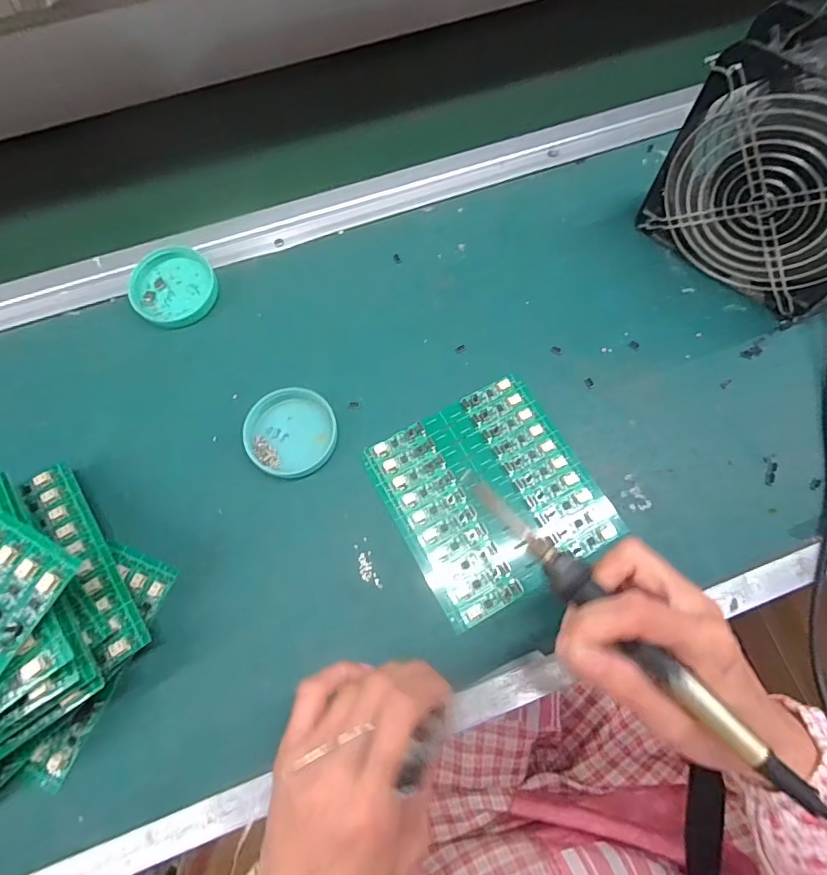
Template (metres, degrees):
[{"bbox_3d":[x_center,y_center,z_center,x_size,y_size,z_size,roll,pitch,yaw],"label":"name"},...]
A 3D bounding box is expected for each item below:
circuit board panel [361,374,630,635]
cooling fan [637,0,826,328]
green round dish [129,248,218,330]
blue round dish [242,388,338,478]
[{"bbox_3d":[0.055,0.037,0.350,0.136,0.006,0.137,-27,72,-8],"label":"circuit board panel"},{"bbox_3d":[0.260,-0.177,0.344,0.155,0.150,0.061,42,77,14],"label":"cooling fan"},{"bbox_3d":[-0.193,-0.121,0.403,0.064,0.014,0.065,0,71,1],"label":"green round dish"},{"bbox_3d":[-0.090,-0.005,0.365,0.063,0.010,0.066,0,71,1],"label":"blue round dish"}]

